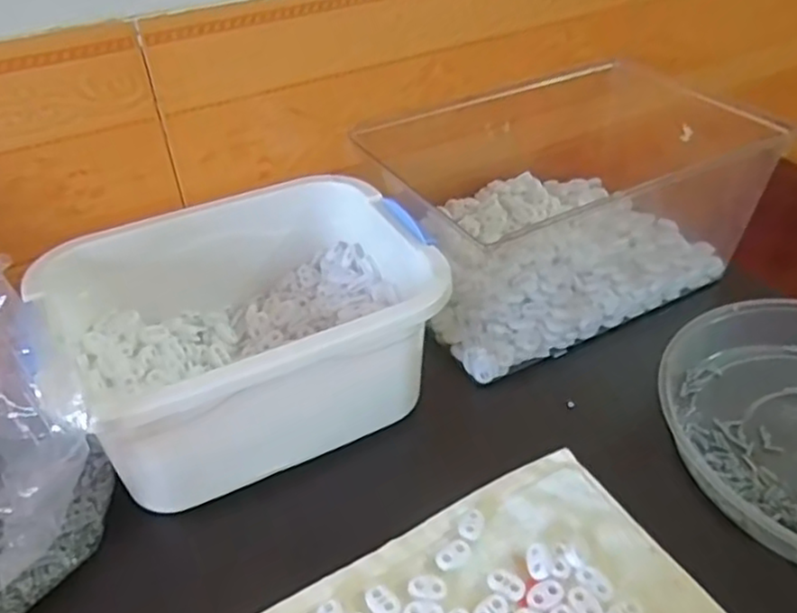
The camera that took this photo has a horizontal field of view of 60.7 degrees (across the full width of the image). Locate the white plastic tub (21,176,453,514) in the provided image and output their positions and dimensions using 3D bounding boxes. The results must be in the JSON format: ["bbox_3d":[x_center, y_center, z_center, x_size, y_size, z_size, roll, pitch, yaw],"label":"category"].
[{"bbox_3d":[-0.104,0.012,0.475,0.243,0.101,0.186,-22,43,-22],"label":"white plastic tub"}]

